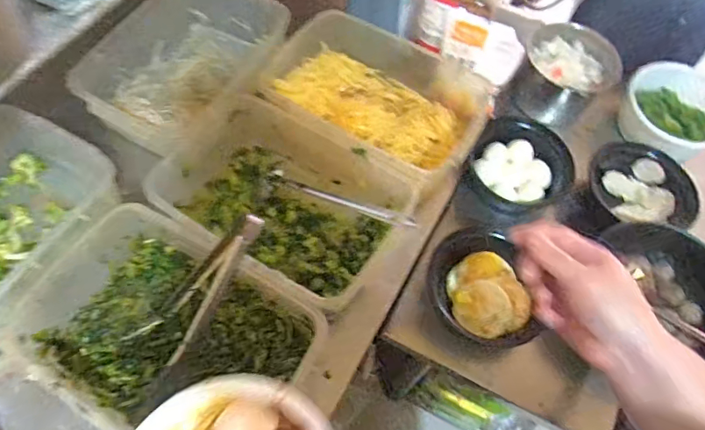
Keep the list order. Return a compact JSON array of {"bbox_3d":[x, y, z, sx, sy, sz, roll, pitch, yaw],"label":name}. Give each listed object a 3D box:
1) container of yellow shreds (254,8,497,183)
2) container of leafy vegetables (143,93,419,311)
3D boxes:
[{"bbox_3d":[0.038,-0.175,0.784,0.319,0.096,0.230,29,63,12],"label":"container of yellow shreds"},{"bbox_3d":[-0.100,-0.016,0.687,0.327,0.125,0.216,31,63,12],"label":"container of leafy vegetables"}]

